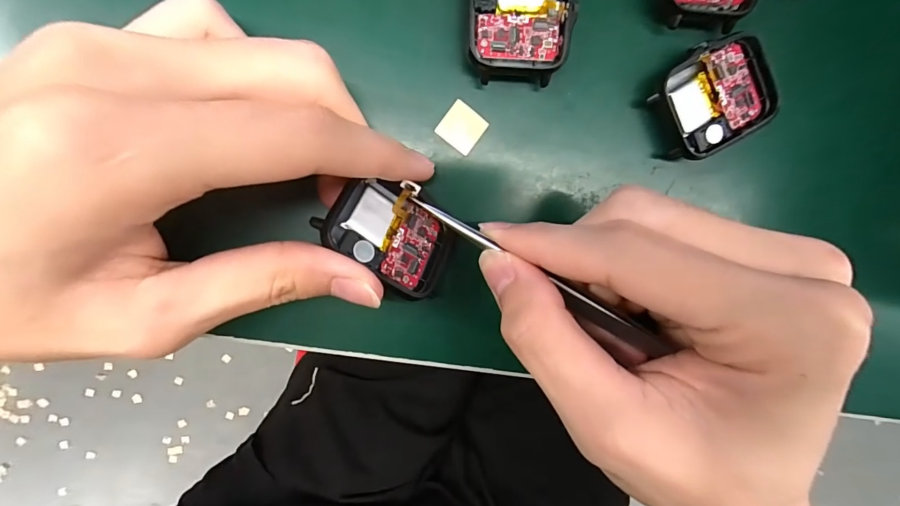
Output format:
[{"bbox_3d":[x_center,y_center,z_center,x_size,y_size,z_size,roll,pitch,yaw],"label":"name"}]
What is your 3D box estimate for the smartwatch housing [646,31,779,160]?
[{"bbox_3d":[0.102,-0.061,0.158,0.047,0.013,0.038,-29,98,-3],"label":"smartwatch housing"}]

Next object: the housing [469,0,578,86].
[{"bbox_3d":[0.025,-0.087,0.146,0.036,0.013,0.046,-1,96,-7],"label":"housing"}]

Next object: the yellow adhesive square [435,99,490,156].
[{"bbox_3d":[0.005,-0.048,0.152,0.016,0.004,0.016,37,91,-9],"label":"yellow adhesive square"}]

